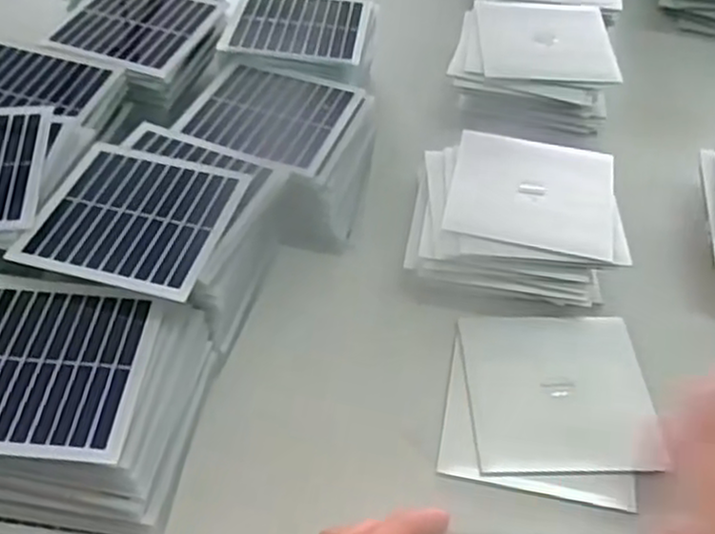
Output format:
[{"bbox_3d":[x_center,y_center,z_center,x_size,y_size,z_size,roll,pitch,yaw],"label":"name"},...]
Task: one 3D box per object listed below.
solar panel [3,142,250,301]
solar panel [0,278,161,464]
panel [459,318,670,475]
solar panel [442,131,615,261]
[{"bbox_3d":[-0.110,-0.026,0.381,0.088,0.004,0.089,12,49,8],"label":"solar panel"},{"bbox_3d":[-0.138,0.042,0.332,0.088,0.004,0.086,5,48,1],"label":"solar panel"},{"bbox_3d":[0.099,0.061,0.378,0.087,0.004,0.088,0,48,0],"label":"panel"},{"bbox_3d":[0.099,-0.044,0.430,0.088,0.006,0.090,12,48,7],"label":"solar panel"}]

